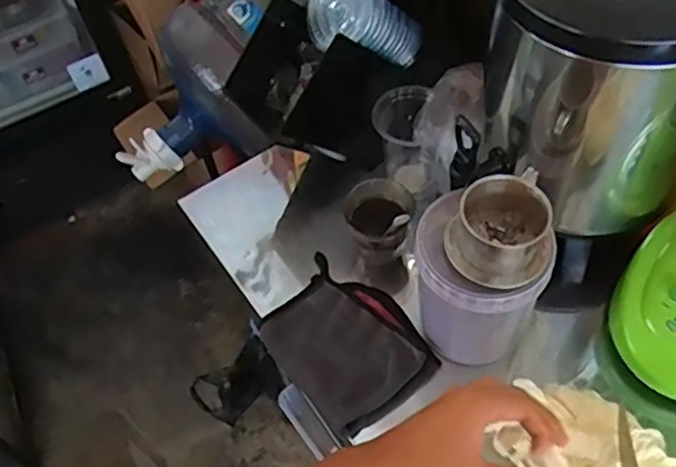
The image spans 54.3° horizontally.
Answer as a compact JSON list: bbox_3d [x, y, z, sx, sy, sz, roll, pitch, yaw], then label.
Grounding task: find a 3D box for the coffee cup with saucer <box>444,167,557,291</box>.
[{"bbox_3d":[0.145,0.000,0.573,0.084,0.076,0.075,-11,54,-3],"label":"coffee cup with saucer"}]

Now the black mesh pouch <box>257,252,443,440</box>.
[{"bbox_3d":[0.005,0.113,0.700,0.132,0.020,0.180,-36,59,-19],"label":"black mesh pouch"}]

